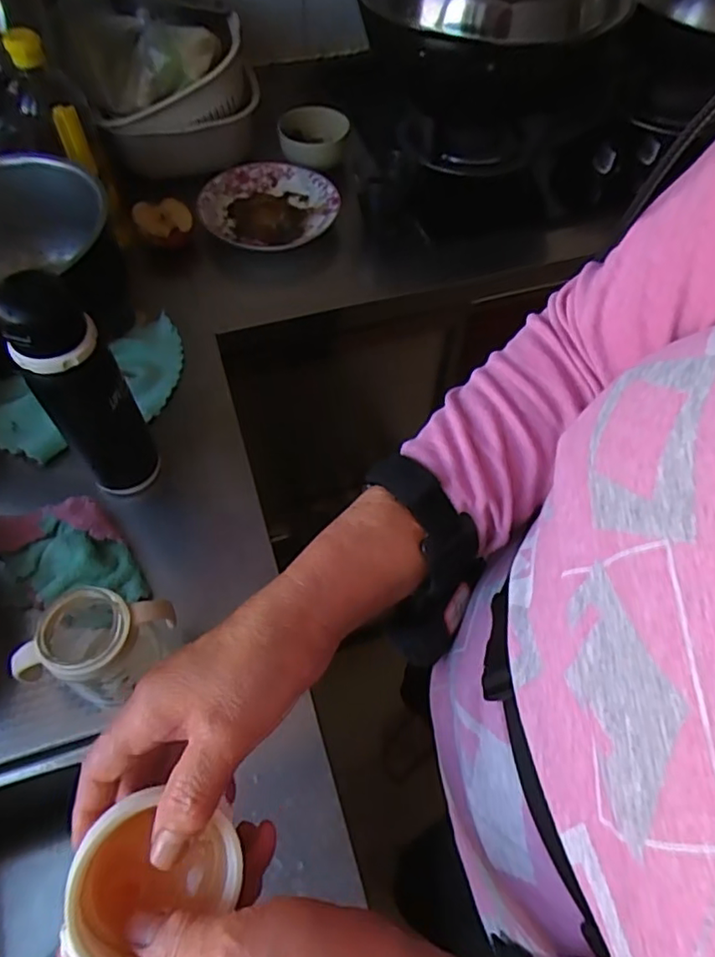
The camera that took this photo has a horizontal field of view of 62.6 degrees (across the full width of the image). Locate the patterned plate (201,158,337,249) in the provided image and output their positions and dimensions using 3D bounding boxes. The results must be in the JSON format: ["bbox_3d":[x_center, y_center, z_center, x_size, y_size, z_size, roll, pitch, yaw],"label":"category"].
[{"bbox_3d":[-0.129,-0.394,0.849,0.190,0.034,0.169,-16,60,-11],"label":"patterned plate"}]

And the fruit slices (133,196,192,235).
[{"bbox_3d":[-0.262,-0.347,0.798,0.073,0.033,0.066,-16,60,-11],"label":"fruit slices"}]

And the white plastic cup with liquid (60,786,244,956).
[{"bbox_3d":[-0.088,0.174,0.255,0.069,0.028,0.064,1,58,-1],"label":"white plastic cup with liquid"}]

